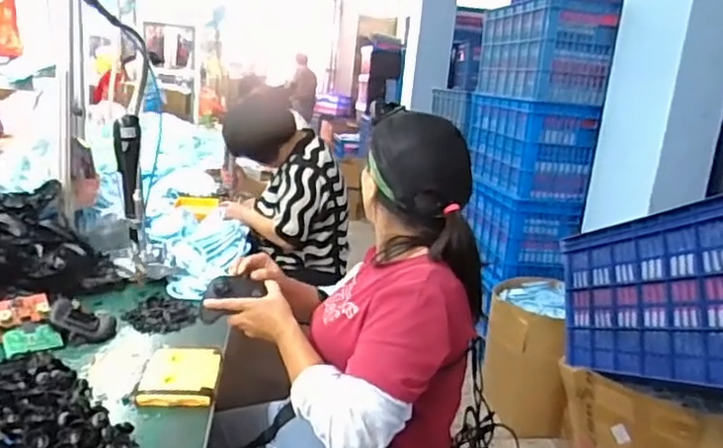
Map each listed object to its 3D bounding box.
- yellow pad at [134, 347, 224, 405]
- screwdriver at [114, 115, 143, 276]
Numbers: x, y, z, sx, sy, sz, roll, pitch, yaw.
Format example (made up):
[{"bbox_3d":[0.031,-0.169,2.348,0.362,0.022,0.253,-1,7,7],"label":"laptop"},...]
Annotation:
[{"bbox_3d":[-0.309,0.257,1.065,0.121,0.018,0.179,4,14,-7],"label":"yellow pad"},{"bbox_3d":[-0.400,-0.052,1.060,0.044,0.257,0.040,0,15,-24],"label":"screwdriver"}]

